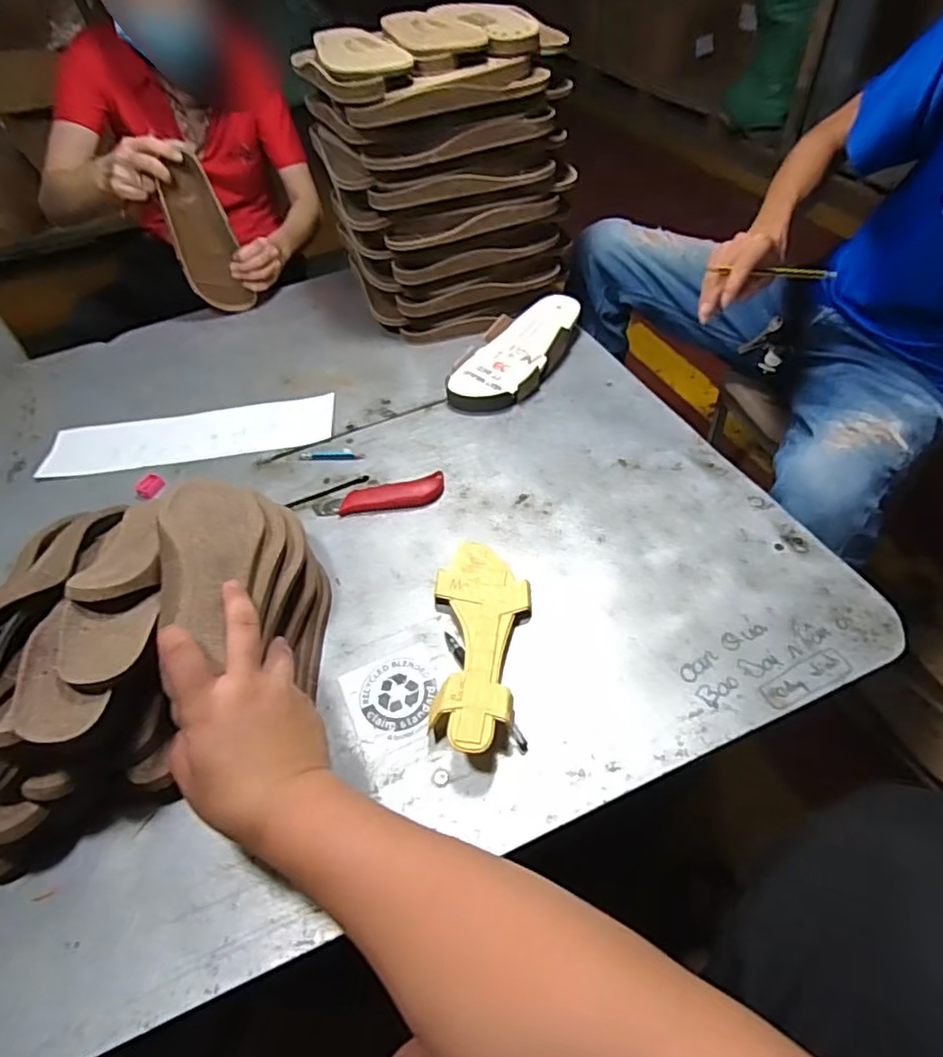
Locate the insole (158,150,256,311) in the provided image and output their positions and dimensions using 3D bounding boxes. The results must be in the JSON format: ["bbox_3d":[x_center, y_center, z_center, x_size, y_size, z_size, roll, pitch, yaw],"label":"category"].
[{"bbox_3d":[-0.418,-0.446,0.972,0.086,0.224,0.012,-30,51,-20],"label":"insole"}]

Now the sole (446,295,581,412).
[{"bbox_3d":[0.063,-0.252,0.878,0.120,0.055,0.242,20,52,21],"label":"sole"}]

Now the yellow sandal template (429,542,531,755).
[{"bbox_3d":[0.010,0.100,0.580,0.088,0.031,0.232,-2,47,3],"label":"yellow sandal template"}]

